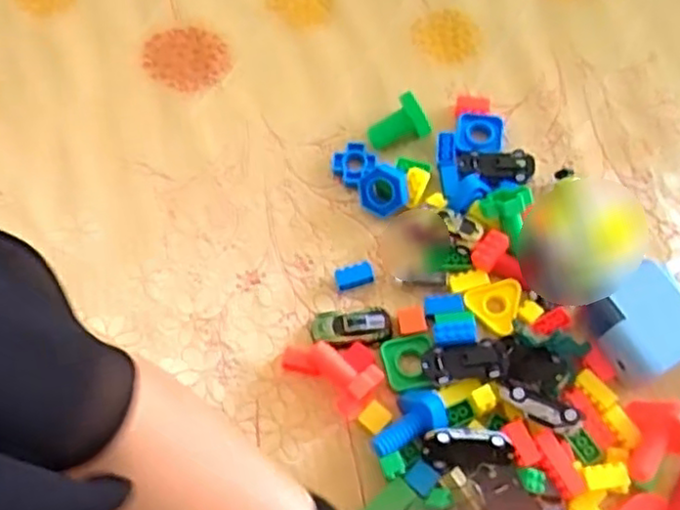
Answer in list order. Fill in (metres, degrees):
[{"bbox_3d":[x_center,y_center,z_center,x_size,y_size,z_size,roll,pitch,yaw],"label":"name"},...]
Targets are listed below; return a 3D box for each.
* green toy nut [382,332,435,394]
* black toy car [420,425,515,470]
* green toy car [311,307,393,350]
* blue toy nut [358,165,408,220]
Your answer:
[{"bbox_3d":[0.055,0.088,0.556,0.043,0.012,0.043,-15,62,19],"label":"green toy nut"},{"bbox_3d":[0.094,0.139,0.504,0.064,0.029,0.026,-4,65,1],"label":"black toy car"},{"bbox_3d":[0.009,0.060,0.571,0.064,0.020,0.034,-7,65,-1],"label":"green toy car"},{"bbox_3d":[0.039,-0.056,0.612,0.046,0.012,0.044,-27,90,33],"label":"blue toy nut"}]

